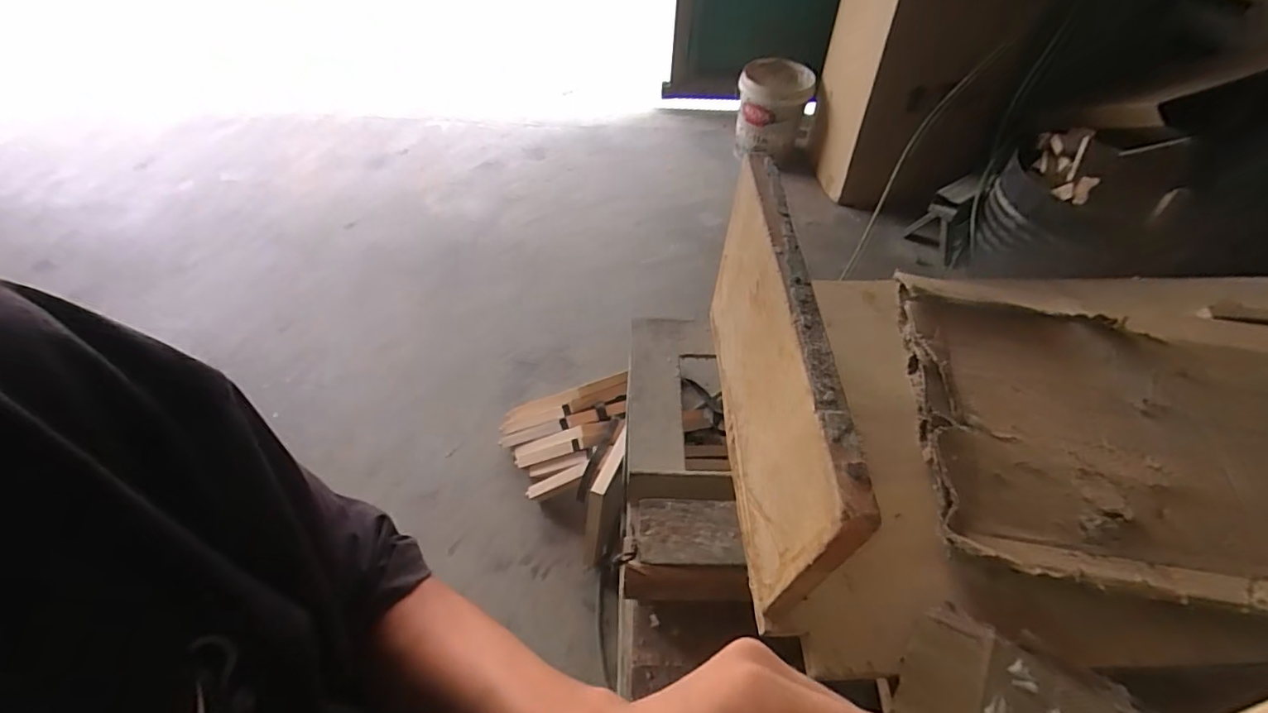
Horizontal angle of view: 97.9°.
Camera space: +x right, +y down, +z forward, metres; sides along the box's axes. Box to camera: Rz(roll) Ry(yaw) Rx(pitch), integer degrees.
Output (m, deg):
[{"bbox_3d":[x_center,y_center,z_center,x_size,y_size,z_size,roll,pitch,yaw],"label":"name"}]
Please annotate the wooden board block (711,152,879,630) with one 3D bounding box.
[{"bbox_3d":[0.103,0.020,0.432,0.022,0.203,0.313,0,50,-2],"label":"wooden board block"}]

